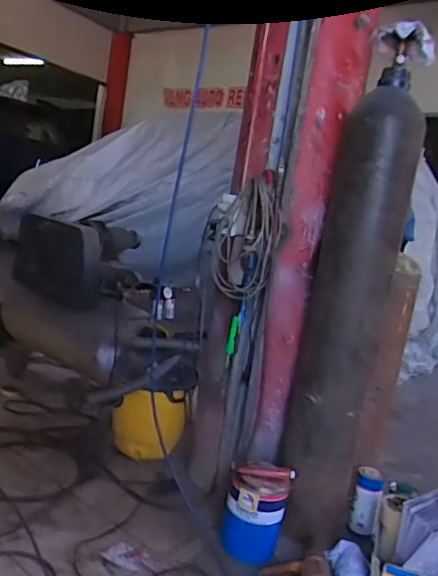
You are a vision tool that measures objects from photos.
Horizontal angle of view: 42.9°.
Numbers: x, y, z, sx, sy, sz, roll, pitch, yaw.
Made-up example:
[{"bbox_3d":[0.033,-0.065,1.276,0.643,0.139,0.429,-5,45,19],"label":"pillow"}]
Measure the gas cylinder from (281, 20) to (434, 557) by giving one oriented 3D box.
[{"bbox_3d":[0.394,0.029,1.655,0.259,1.463,0.268,11,8,14],"label":"gas cylinder"}]

